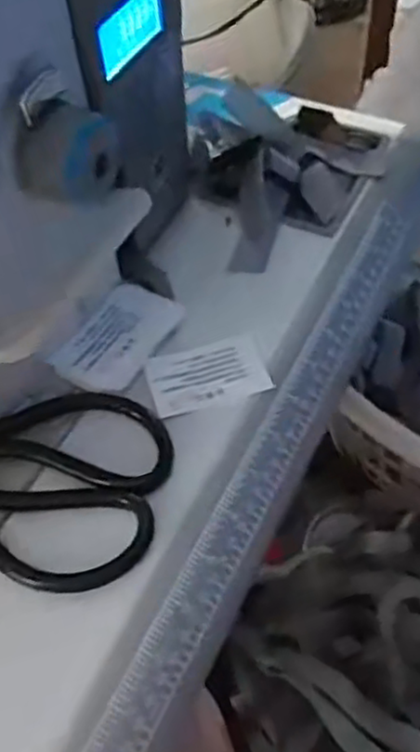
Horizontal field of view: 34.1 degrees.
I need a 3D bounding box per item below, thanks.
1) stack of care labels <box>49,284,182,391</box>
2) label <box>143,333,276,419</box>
[{"bbox_3d":[-0.052,-0.023,0.398,0.045,0.011,0.077,28,61,21],"label":"stack of care labels"},{"bbox_3d":[-0.001,-0.001,0.385,0.066,0.004,0.041,-14,55,-11],"label":"label"}]

